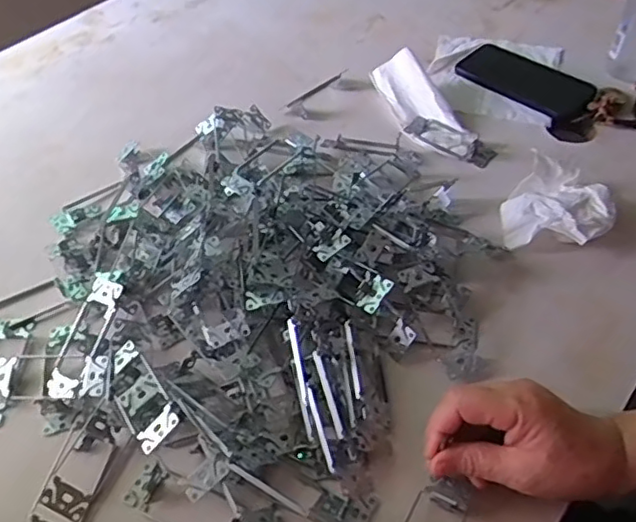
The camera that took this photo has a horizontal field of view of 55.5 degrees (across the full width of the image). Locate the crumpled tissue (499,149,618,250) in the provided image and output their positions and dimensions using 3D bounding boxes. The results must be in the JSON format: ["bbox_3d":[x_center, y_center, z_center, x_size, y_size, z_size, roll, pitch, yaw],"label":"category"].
[{"bbox_3d":[0.241,-0.058,0.610,0.104,0.033,0.102,8,51,9],"label":"crumpled tissue"}]

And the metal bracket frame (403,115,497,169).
[{"bbox_3d":[0.153,-0.143,0.697,0.110,0.013,0.032,36,60,28],"label":"metal bracket frame"}]

